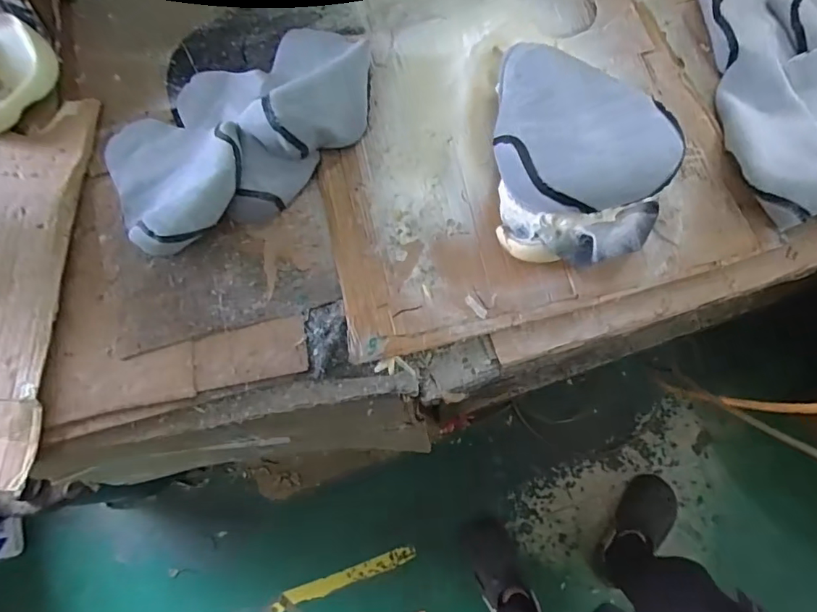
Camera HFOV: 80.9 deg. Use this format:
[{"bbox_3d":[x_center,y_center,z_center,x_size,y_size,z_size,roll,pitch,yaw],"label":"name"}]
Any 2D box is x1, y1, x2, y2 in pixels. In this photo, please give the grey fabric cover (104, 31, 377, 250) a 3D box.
[{"bbox_3d":[-0.262,-0.286,0.751,0.455,0.121,0.311,-30,73,-4],"label":"grey fabric cover"}]

